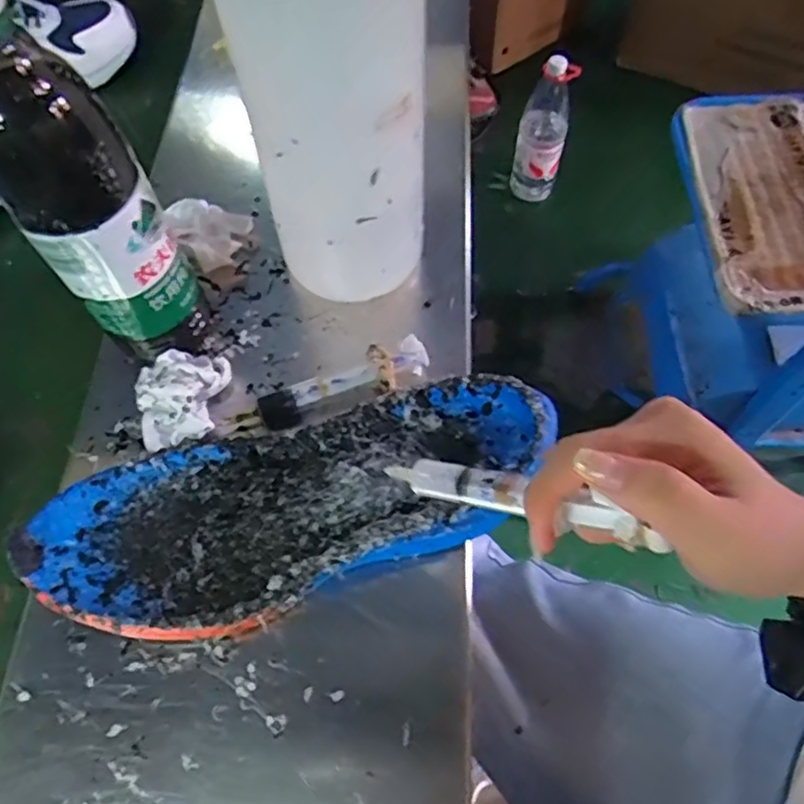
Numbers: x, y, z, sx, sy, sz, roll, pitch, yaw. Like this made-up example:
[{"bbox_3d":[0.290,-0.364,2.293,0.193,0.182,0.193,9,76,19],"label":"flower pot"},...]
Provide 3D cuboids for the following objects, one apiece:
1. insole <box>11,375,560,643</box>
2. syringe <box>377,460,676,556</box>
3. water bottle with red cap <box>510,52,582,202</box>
[{"bbox_3d":[-0.056,0.057,0.353,0.273,0.046,0.107,-12,65,-5],"label":"insole"},{"bbox_3d":[0.044,0.039,0.280,0.133,0.010,0.017,10,59,41],"label":"syringe"},{"bbox_3d":[0.309,-0.591,1.461,0.103,0.336,0.113,10,65,5],"label":"water bottle with red cap"}]

